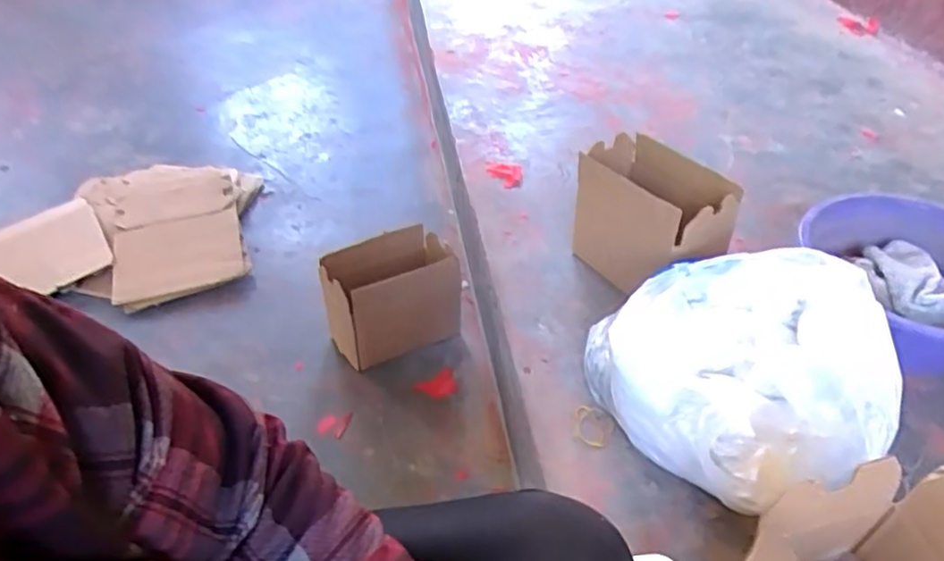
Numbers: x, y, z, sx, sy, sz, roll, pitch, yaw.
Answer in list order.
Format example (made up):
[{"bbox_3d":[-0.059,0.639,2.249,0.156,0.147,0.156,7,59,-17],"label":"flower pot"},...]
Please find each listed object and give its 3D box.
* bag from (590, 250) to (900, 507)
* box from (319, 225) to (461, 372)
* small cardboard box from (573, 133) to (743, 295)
[{"bbox_3d":[0.284,0.098,0.705,0.239,0.186,0.286,-22,47,-22],"label":"bag"},{"bbox_3d":[-0.135,0.034,1.042,0.199,0.193,0.106,-21,47,-20],"label":"box"},{"bbox_3d":[0.247,-0.072,0.886,0.130,0.190,0.215,-20,46,-21],"label":"small cardboard box"}]

